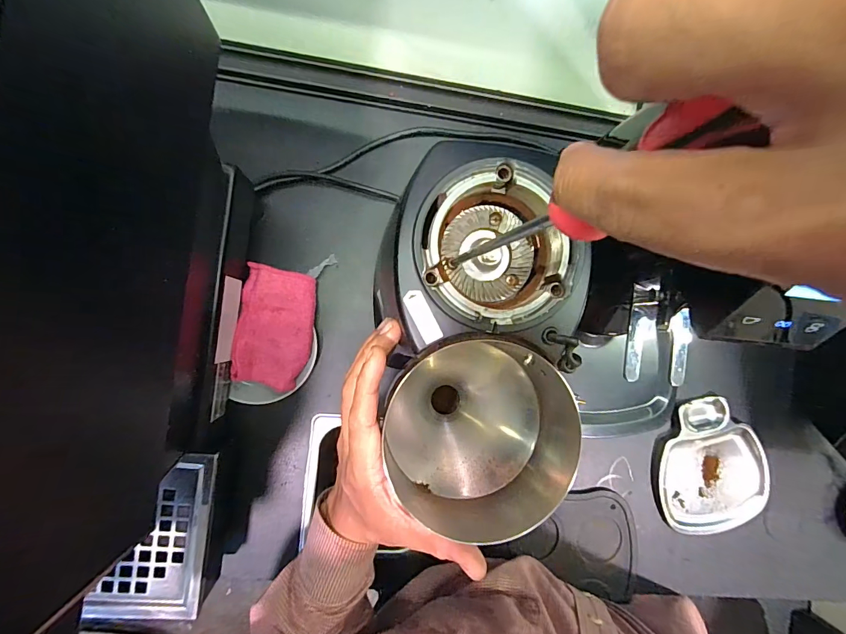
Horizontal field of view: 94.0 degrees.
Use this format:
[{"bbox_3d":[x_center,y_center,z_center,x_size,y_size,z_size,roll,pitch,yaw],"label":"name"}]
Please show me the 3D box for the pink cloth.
[{"bbox_3d":[-0.172,0.013,0.459,0.081,0.016,0.136,7,86,-11],"label":"pink cloth"}]

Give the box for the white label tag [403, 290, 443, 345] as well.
[{"bbox_3d":[0.000,0.000,0.234,0.012,0.004,0.033,-28,94,-7],"label":"white label tag"}]

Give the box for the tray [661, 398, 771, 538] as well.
[{"bbox_3d":[0.404,0.206,0.545,0.153,0.013,0.184,-2,89,-6],"label":"tray"}]

